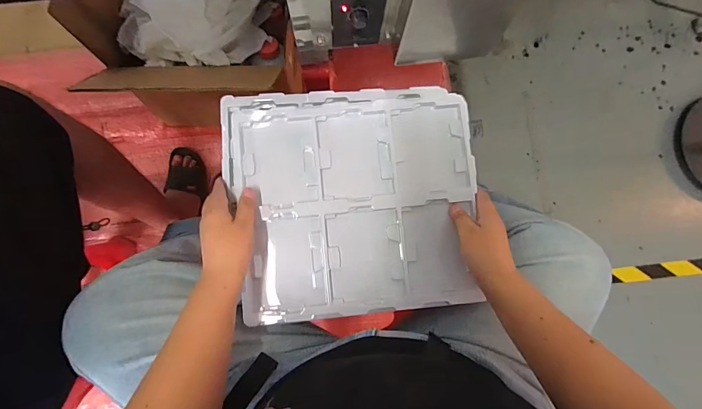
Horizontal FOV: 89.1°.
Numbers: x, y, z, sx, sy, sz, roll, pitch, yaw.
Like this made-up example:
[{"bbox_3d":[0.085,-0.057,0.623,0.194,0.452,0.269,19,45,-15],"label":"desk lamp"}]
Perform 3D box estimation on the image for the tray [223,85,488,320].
[{"bbox_3d":[0.002,-0.010,0.476,0.322,0.019,0.300,-5,83,-3],"label":"tray"}]

